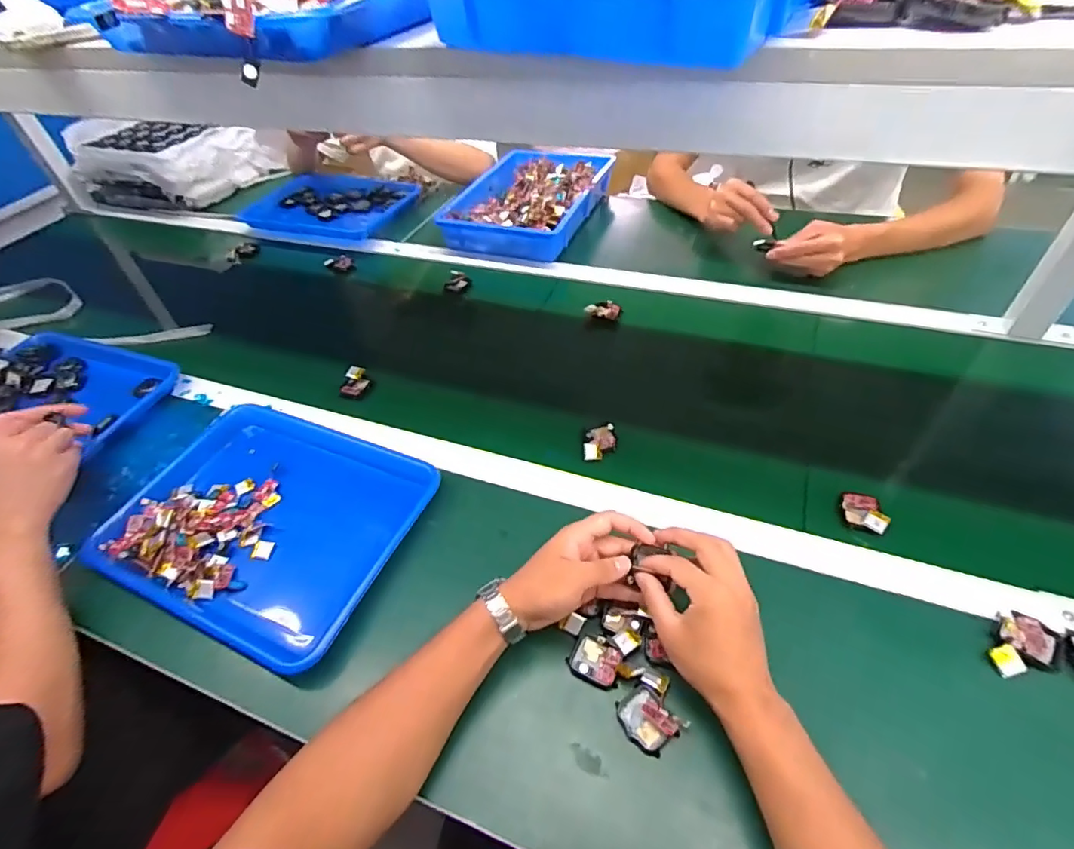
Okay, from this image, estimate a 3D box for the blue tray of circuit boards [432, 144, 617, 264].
[{"bbox_3d":[-0.017,-0.455,1.059,0.257,0.056,0.360,16,51,20],"label":"blue tray of circuit boards"}]

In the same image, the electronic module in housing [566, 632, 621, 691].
[{"bbox_3d":[0.053,0.212,0.473,0.045,0.009,0.038,20,53,23],"label":"electronic module in housing"}]

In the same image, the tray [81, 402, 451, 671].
[{"bbox_3d":[-0.306,0.105,0.616,0.348,0.048,0.270,15,51,19],"label":"tray"}]

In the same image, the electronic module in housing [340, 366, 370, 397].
[{"bbox_3d":[-0.263,-0.062,0.763,0.034,0.018,0.048,0,48,7],"label":"electronic module in housing"}]

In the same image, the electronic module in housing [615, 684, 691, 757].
[{"bbox_3d":[0.091,0.244,0.435,0.038,0.017,0.050,-38,54,-26],"label":"electronic module in housing"}]

